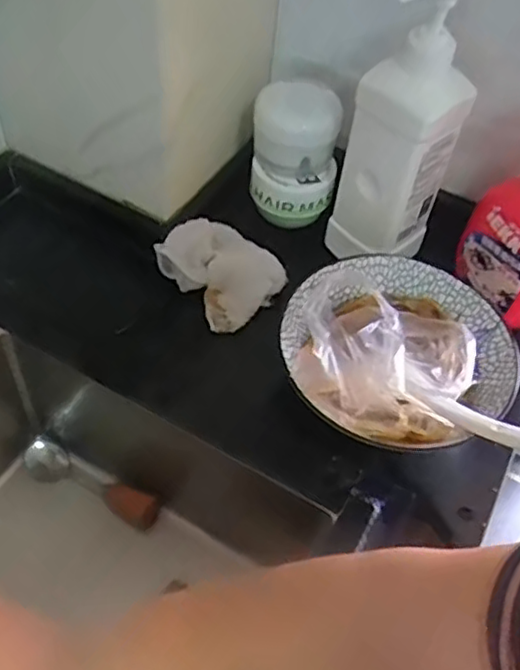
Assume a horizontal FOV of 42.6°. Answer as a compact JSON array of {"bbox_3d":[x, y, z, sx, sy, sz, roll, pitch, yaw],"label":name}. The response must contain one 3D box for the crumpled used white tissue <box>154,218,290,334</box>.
[{"bbox_3d":[-0.035,-0.066,0.664,0.093,0.057,0.106,-34,60,-28],"label":"crumpled used white tissue"}]

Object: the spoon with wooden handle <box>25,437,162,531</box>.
[{"bbox_3d":[-0.175,0.156,0.705,0.154,0.031,0.039,24,54,12],"label":"spoon with wooden handle"}]

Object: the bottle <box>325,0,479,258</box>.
[{"bbox_3d":[0.127,-0.175,0.601,0.083,0.248,0.074,34,57,19],"label":"bottle"}]

